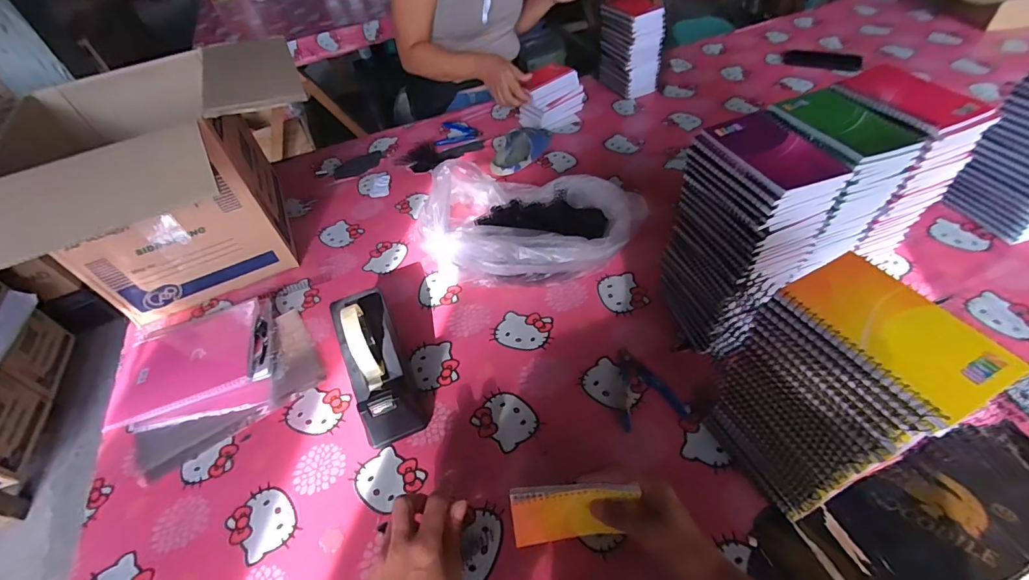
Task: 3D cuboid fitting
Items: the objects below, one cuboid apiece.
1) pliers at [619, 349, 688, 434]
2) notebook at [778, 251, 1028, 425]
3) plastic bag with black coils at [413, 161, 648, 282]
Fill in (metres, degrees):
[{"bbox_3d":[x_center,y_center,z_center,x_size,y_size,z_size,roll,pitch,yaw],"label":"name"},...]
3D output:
[{"bbox_3d":[0.166,0.126,0.602,0.082,0.007,0.112,-13,48,-5],"label":"pliers"},{"bbox_3d":[0.276,0.025,0.326,0.083,0.010,0.130,-22,50,-13],"label":"notebook"},{"bbox_3d":[0.023,-0.124,0.783,0.351,0.111,0.259,13,51,18],"label":"plastic bag with black coils"}]

